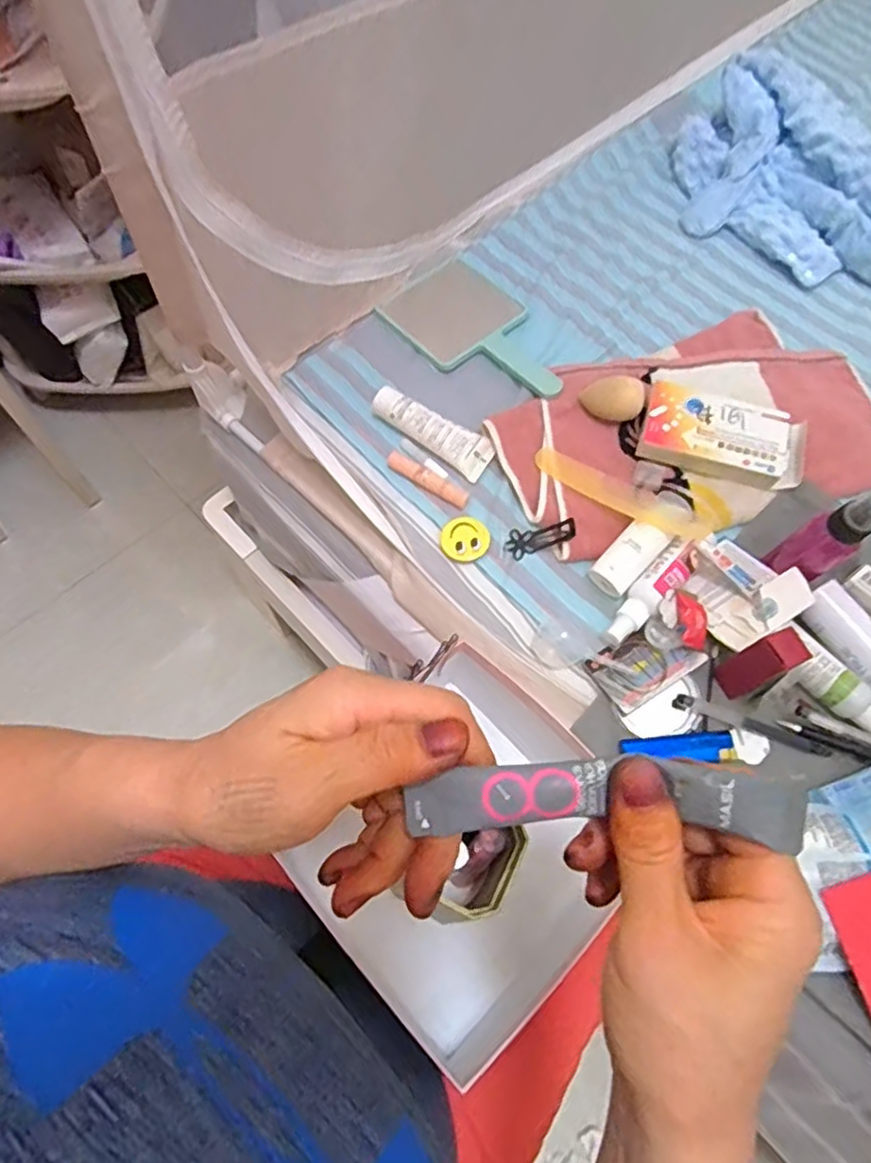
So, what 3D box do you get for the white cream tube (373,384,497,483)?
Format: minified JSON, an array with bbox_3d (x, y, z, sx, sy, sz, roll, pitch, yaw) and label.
[{"bbox_3d":[-0.002,-0.140,0.605,0.118,0.028,0.037,32,68,13],"label":"white cream tube"}]

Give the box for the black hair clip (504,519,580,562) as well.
[{"bbox_3d":[0.091,-0.039,0.567,0.062,0.014,0.025,-18,64,15],"label":"black hair clip"}]

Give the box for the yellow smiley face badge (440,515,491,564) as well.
[{"bbox_3d":[0.026,-0.038,0.576,0.043,0.004,0.042,0,65,-1],"label":"yellow smiley face badge"}]

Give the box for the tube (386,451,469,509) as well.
[{"bbox_3d":[-0.006,-0.092,0.592,0.081,0.015,0.015,27,67,11],"label":"tube"}]

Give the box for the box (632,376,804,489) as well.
[{"bbox_3d":[0.255,-0.130,0.581,0.139,0.024,0.080,17,65,7],"label":"box"}]

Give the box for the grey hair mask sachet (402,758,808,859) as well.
[{"bbox_3d":[0.055,0.075,0.227,0.130,0.015,0.025,-3,64,12],"label":"grey hair mask sachet"}]

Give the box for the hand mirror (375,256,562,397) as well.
[{"bbox_3d":[0.040,-0.256,0.661,0.115,0.009,0.212,-41,72,-18],"label":"hand mirror"}]

